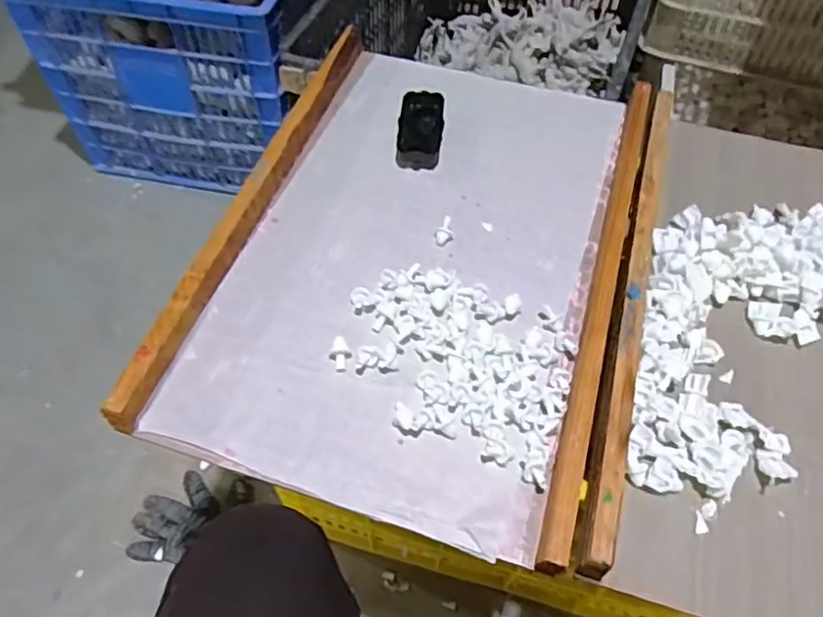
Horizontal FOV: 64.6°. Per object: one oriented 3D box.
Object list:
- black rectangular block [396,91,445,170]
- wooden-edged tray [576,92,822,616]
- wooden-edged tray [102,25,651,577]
[{"bbox_3d":[0.012,-0.216,0.785,0.051,0.026,0.108,7,57,3],"label":"black rectangular block"},{"bbox_3d":[0.409,0.023,0.637,0.409,0.053,0.591,16,57,9],"label":"wooden-edged tray"},{"bbox_3d":[0.017,-0.074,0.689,0.399,0.048,0.577,17,58,9],"label":"wooden-edged tray"}]

